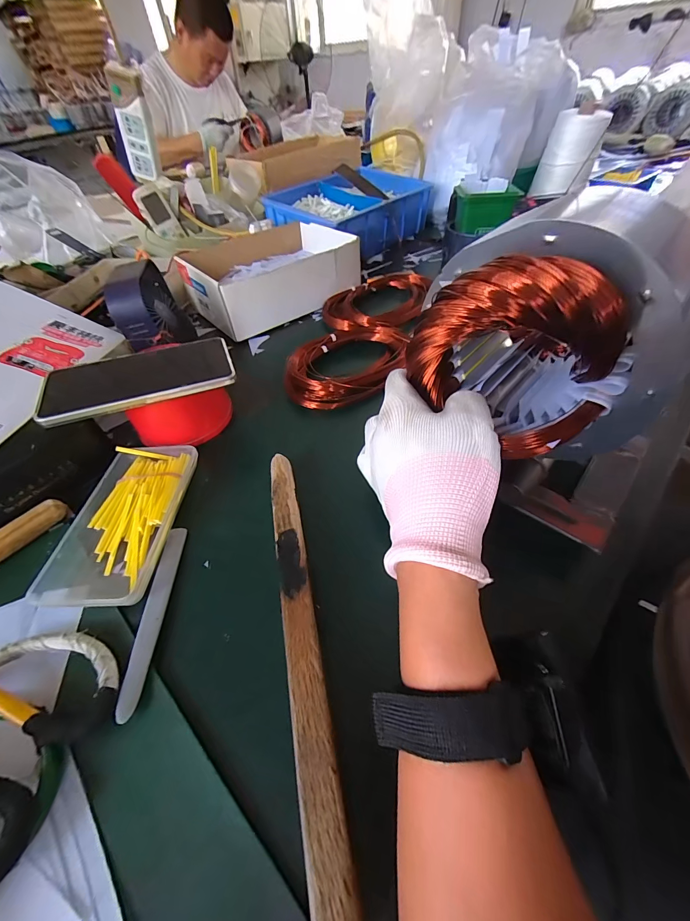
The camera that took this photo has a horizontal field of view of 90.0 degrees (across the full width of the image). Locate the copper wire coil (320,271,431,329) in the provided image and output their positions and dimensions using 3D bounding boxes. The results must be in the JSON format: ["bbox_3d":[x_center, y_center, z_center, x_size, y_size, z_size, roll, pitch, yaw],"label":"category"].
[{"bbox_3d":[0.049,-0.245,0.529,0.139,0.022,0.162,13,52,15],"label":"copper wire coil"}]

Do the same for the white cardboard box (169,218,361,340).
[{"bbox_3d":[-0.122,-0.299,0.555,0.234,0.077,0.213,-34,55,-23],"label":"white cardboard box"}]

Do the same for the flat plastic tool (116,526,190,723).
[{"bbox_3d":[-0.136,0.106,0.248,0.015,0.004,0.129,1,46,-7],"label":"flat plastic tool"}]

